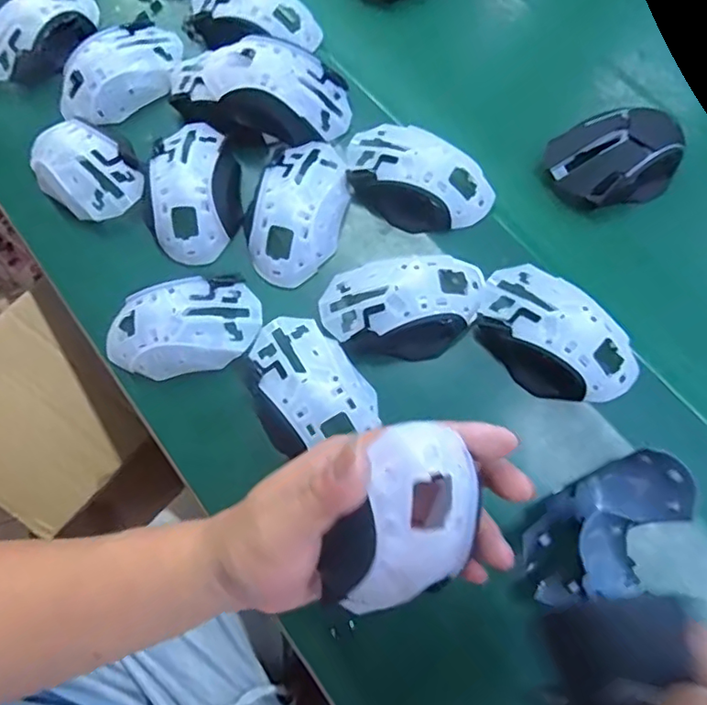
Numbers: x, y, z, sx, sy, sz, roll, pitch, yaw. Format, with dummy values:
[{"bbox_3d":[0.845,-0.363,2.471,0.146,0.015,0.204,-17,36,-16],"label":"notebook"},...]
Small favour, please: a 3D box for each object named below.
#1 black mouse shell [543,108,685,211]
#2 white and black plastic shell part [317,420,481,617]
[{"bbox_3d":[0.205,-0.153,0.440,0.098,0.035,0.068,-17,71,-4],"label":"black mouse shell"},{"bbox_3d":[0.020,0.076,0.254,0.058,0.091,0.035,13,29,-19],"label":"white and black plastic shell part"}]

